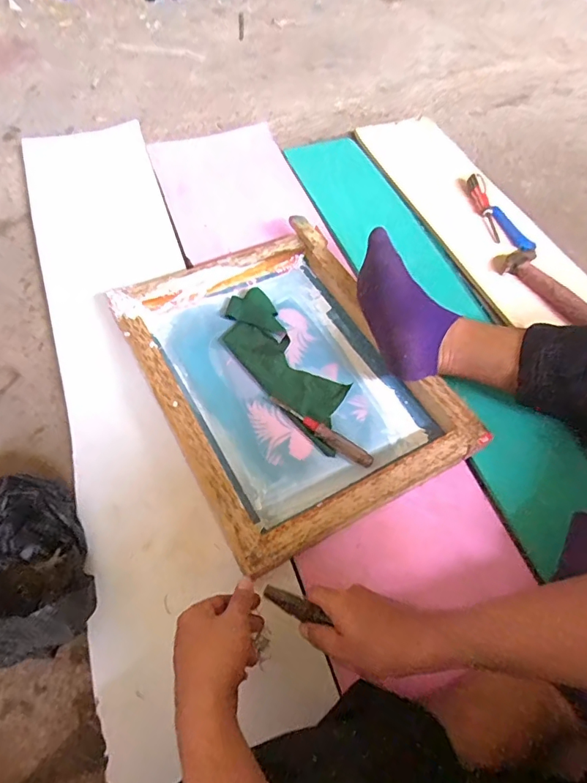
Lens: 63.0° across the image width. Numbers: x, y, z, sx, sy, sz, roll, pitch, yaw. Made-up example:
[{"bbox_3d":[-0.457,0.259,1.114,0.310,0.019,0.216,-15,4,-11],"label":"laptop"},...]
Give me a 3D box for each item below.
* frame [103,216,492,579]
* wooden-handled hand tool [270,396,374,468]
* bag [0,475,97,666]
[{"bbox_3d":[-0.015,-0.032,0.700,0.354,0.054,0.469,-26,64,-14],"label":"frame"},{"bbox_3d":[0.036,0.055,0.676,0.169,0.020,0.021,30,65,15],"label":"wooden-handled hand tool"},{"bbox_3d":[-0.297,0.192,0.540,0.121,0.105,0.195,-9,61,-7],"label":"bag"}]

